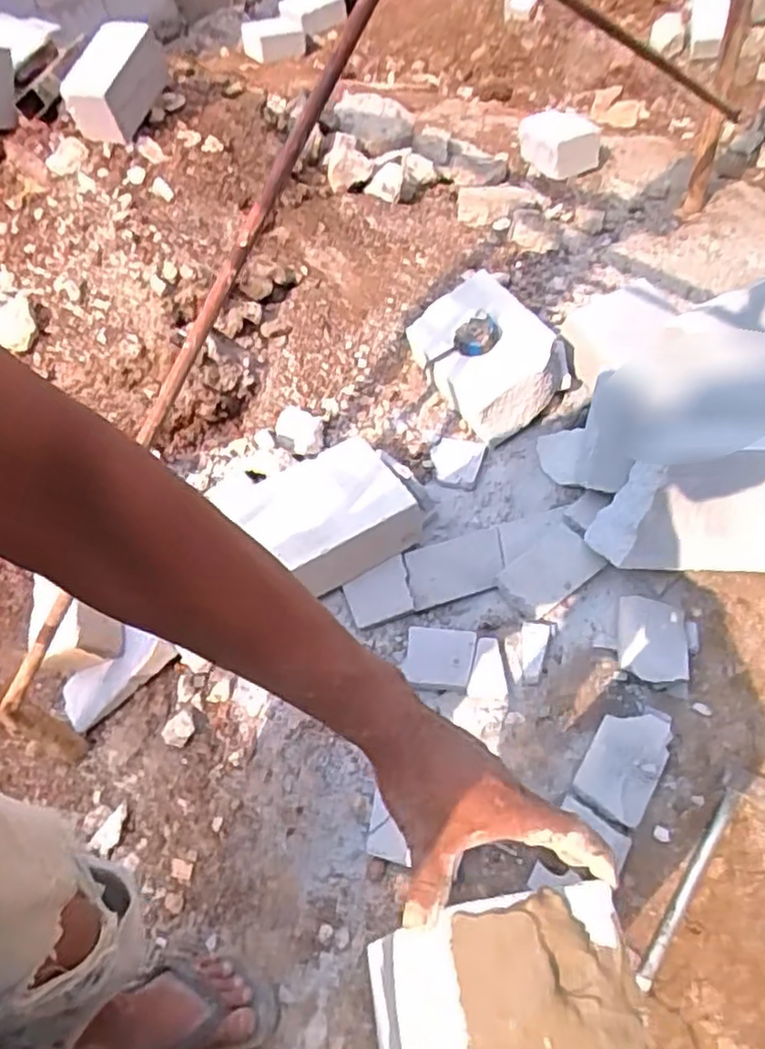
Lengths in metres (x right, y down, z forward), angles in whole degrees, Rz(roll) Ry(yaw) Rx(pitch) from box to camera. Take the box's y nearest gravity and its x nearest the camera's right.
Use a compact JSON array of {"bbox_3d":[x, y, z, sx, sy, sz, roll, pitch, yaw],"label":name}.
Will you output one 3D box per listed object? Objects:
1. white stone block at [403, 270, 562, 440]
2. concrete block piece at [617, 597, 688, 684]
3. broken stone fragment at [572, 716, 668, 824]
[{"bbox_3d":[0.190,-0.333,1.352,0.201,0.168,0.342,-27,61,-11],"label":"white stone block"},{"bbox_3d":[0.431,0.181,1.108,0.098,0.034,0.148,5,54,13],"label":"concrete block piece"},{"bbox_3d":[0.350,0.341,1.009,0.102,0.040,0.169,28,66,19],"label":"broken stone fragment"}]

